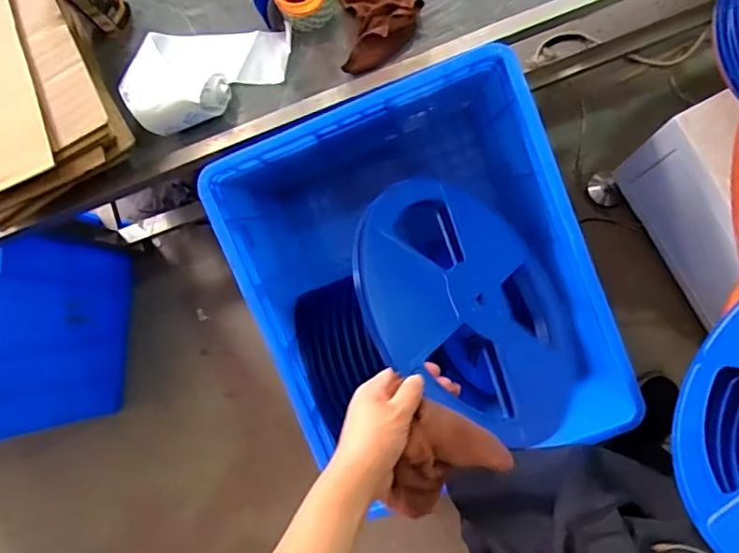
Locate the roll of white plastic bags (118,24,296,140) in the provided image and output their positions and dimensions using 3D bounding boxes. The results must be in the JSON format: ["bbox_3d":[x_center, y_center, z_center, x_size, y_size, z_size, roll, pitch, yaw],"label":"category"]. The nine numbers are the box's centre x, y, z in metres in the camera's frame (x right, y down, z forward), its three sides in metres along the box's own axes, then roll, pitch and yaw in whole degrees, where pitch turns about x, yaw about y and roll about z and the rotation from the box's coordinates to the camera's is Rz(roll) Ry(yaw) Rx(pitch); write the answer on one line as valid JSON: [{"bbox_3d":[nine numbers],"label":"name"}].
[{"bbox_3d":[-0.244,-0.323,0.826,0.258,0.074,0.150,-25,83,5],"label":"roll of white plastic bags"}]

